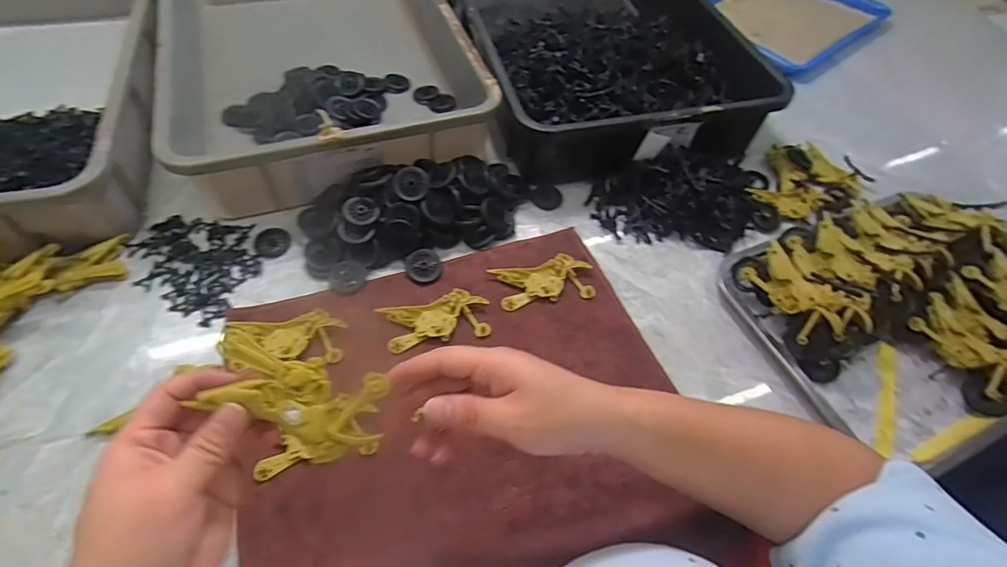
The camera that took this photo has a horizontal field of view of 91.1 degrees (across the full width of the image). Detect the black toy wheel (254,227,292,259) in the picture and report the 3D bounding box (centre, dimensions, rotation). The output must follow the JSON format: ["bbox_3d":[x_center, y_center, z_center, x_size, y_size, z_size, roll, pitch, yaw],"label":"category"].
[{"bbox_3d":[-0.252,-0.045,0.540,0.036,0.004,0.043,-10,58,-11],"label":"black toy wheel"}]

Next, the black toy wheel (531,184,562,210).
[{"bbox_3d":[0.054,-0.106,0.609,0.034,0.013,0.033,-9,57,-10],"label":"black toy wheel"}]

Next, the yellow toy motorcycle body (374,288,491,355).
[{"bbox_3d":[-0.067,0.036,0.492,0.099,0.011,0.053,-10,58,-11],"label":"yellow toy motorcycle body"}]

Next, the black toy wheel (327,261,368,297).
[{"bbox_3d":[-0.162,-0.005,0.515,0.038,0.007,0.042,-4,57,-7],"label":"black toy wheel"}]

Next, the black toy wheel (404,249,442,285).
[{"bbox_3d":[-0.084,-0.019,0.525,0.037,0.004,0.038,1,72,-3],"label":"black toy wheel"}]

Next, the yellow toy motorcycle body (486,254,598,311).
[{"bbox_3d":[0.043,-0.003,0.525,0.100,0.015,0.051,-7,57,-9],"label":"yellow toy motorcycle body"}]

